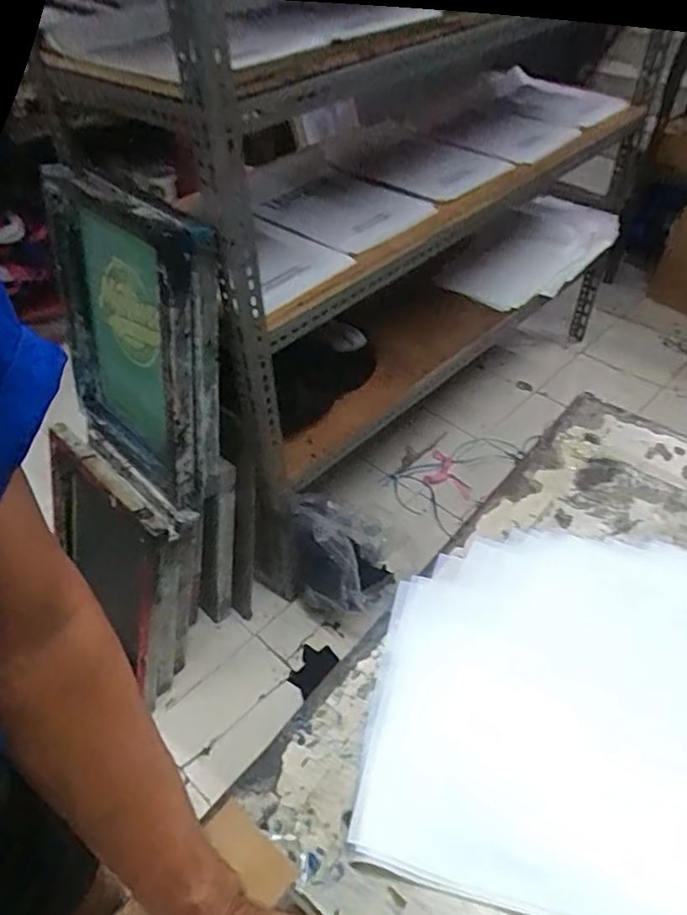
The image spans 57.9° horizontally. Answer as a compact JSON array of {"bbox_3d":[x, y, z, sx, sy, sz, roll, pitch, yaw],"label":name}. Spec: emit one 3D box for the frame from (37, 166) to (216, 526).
[{"bbox_3d":[-0.389,-0.203,1.117,0.410,0.543,0.067,34,43,29],"label":"frame"}]

